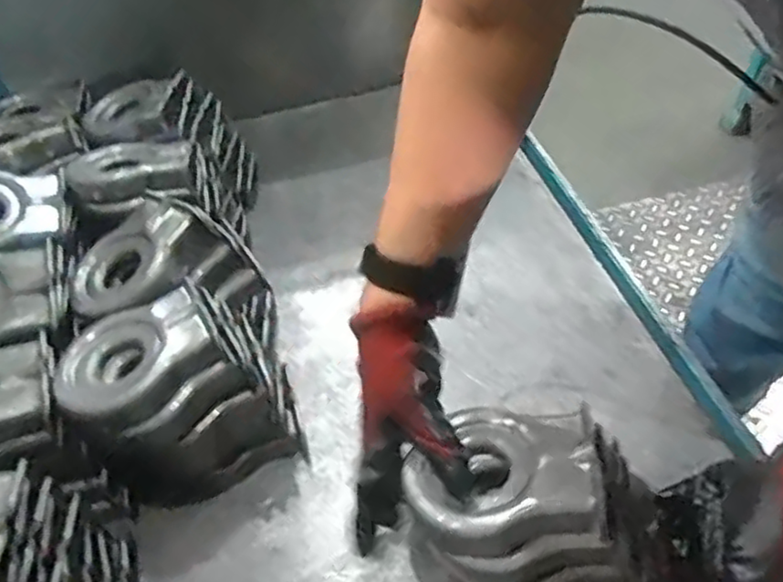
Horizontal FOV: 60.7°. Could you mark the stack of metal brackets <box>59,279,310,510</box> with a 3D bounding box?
[{"bbox_3d":[-0.168,0.085,0.545,0.150,0.153,0.098,-17,50,-8],"label":"stack of metal brackets"}]

